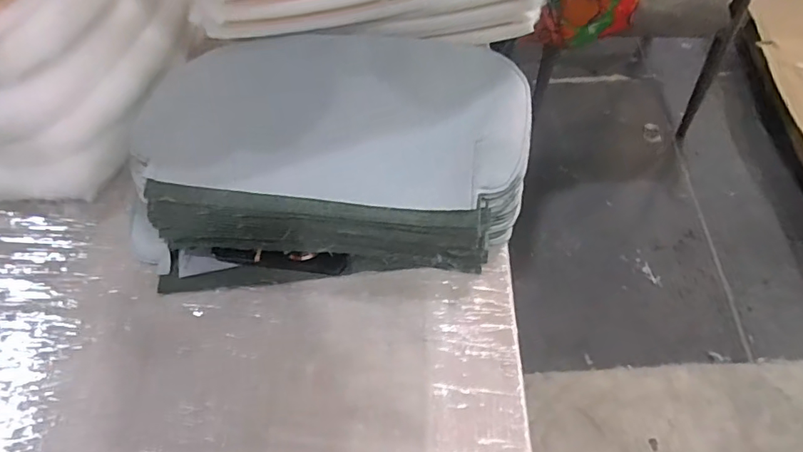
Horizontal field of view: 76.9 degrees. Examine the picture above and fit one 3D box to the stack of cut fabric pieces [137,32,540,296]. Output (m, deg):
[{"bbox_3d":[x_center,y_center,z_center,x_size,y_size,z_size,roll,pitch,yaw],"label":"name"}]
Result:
[{"bbox_3d":[-0.086,-0.097,0.635,0.461,0.101,0.308,-4,60,2],"label":"stack of cut fabric pieces"}]

